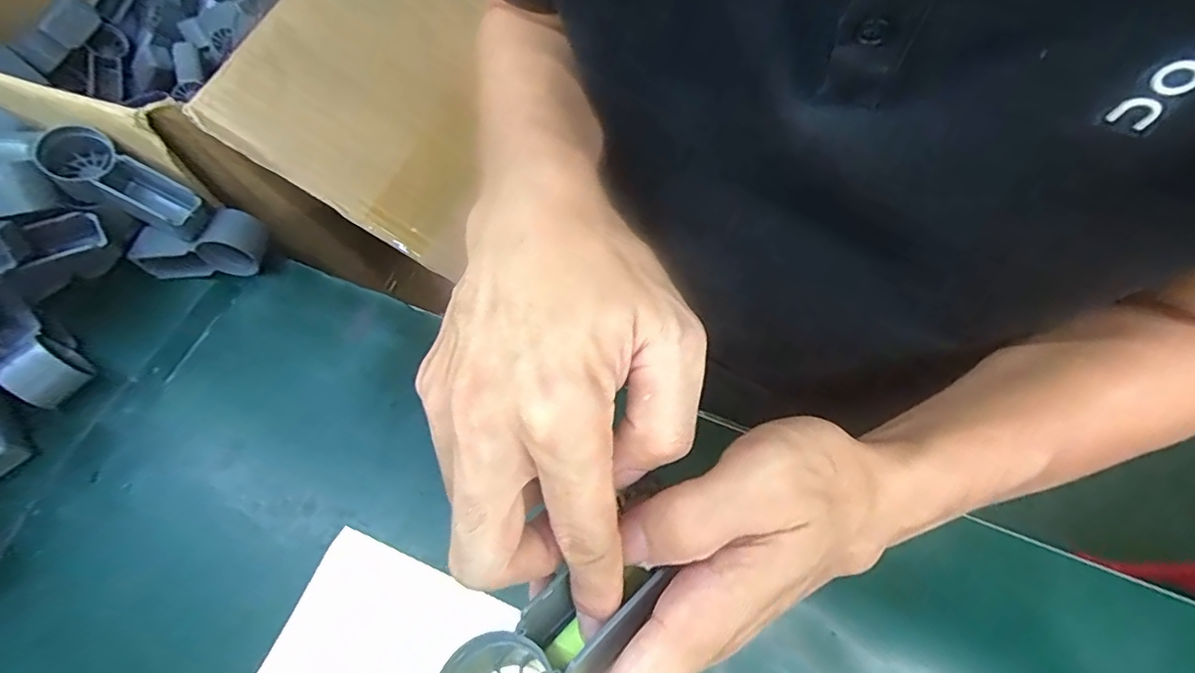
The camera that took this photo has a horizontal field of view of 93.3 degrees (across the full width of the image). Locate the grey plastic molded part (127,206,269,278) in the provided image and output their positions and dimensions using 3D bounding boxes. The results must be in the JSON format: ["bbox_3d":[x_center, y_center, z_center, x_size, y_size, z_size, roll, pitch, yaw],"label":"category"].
[{"bbox_3d":[-0.288,-0.066,0.406,0.094,0.044,0.037,-3,62,2],"label":"grey plastic molded part"}]

